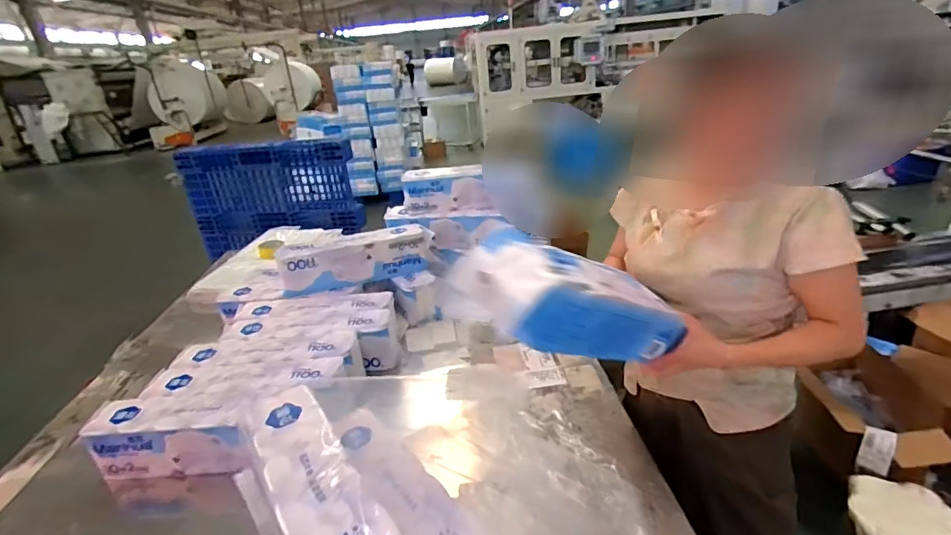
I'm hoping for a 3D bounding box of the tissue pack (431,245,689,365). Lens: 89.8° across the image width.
[{"bbox_3d":[0.178,0.061,0.736,0.403,0.130,0.111,20,6,-39],"label":"tissue pack"}]

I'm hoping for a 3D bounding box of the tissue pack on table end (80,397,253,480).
[{"bbox_3d":[-0.618,0.356,1.021,0.360,0.122,0.111,-5,25,1],"label":"tissue pack on table end"}]

